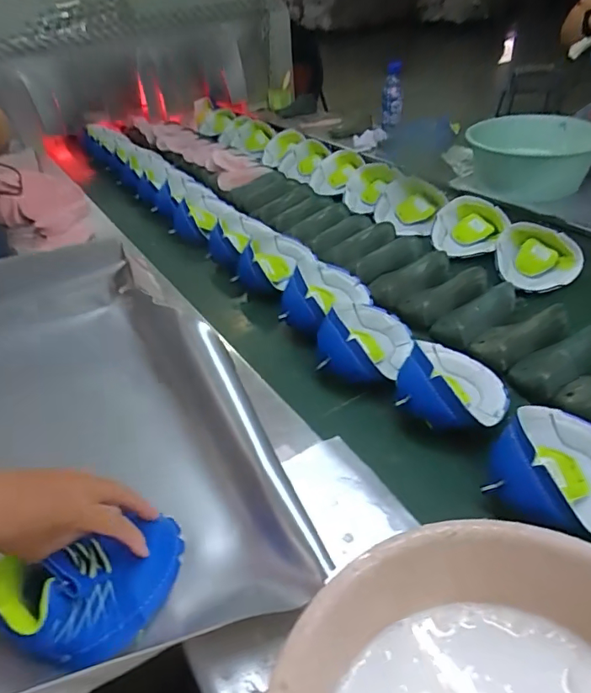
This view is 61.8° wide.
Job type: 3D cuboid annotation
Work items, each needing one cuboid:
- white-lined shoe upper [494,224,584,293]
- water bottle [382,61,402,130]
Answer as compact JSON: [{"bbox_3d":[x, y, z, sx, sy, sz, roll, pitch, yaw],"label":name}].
[{"bbox_3d":[0.458,-0.172,0.932,0.153,0.059,0.148,14,41,22],"label":"white-lined shoe upper"},{"bbox_3d":[0.314,-0.806,1.599,0.066,0.240,0.065,3,68,10],"label":"water bottle"}]

